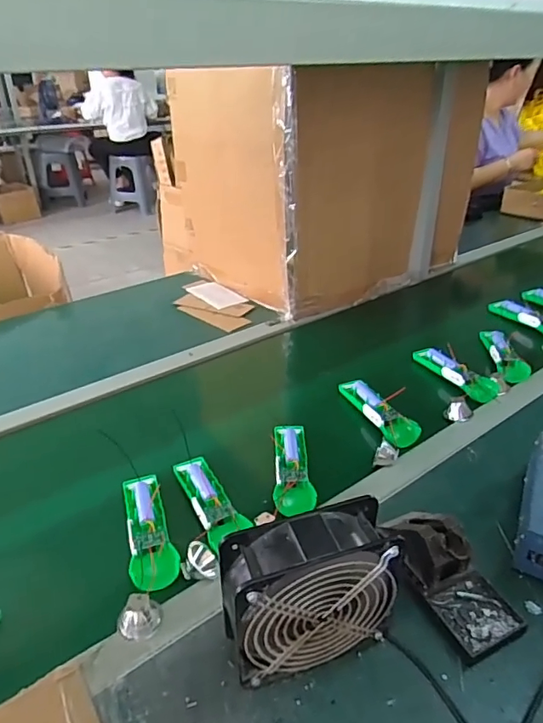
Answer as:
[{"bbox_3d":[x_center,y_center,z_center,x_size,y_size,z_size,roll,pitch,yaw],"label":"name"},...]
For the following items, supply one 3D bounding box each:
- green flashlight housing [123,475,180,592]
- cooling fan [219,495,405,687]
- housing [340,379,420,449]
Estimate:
[{"bbox_3d":[-0.144,0.192,0.600,0.049,0.024,0.164,-10,33,-16],"label":"green flashlight housing"},{"bbox_3d":[0.031,0.205,0.455,0.145,0.143,0.065,-11,33,-17],"label":"cooling fan"},{"bbox_3d":[0.164,0.079,0.791,0.055,0.048,0.160,-11,33,-17],"label":"housing"}]

